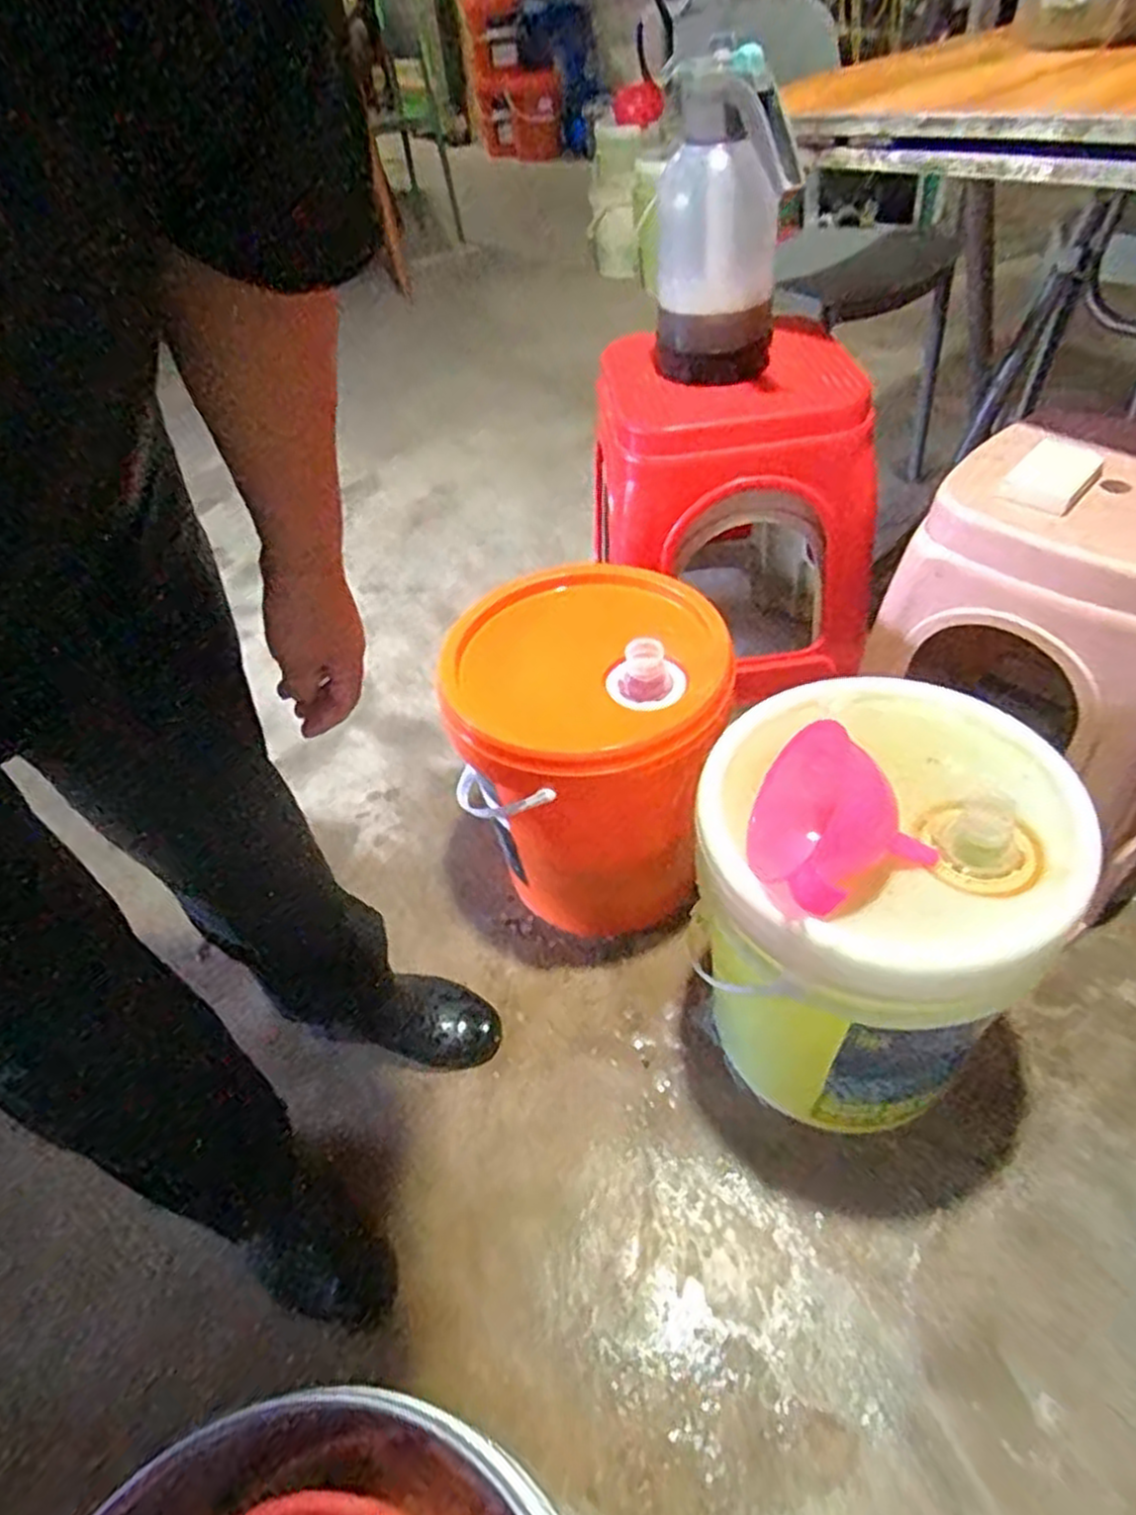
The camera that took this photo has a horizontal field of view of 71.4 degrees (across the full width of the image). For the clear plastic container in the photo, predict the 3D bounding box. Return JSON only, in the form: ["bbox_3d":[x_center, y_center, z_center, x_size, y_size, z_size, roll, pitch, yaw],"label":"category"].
[{"bbox_3d":[0.152,-0.531,0.806,0.129,0.277,0.159,-2,46,7],"label":"clear plastic container"}]

